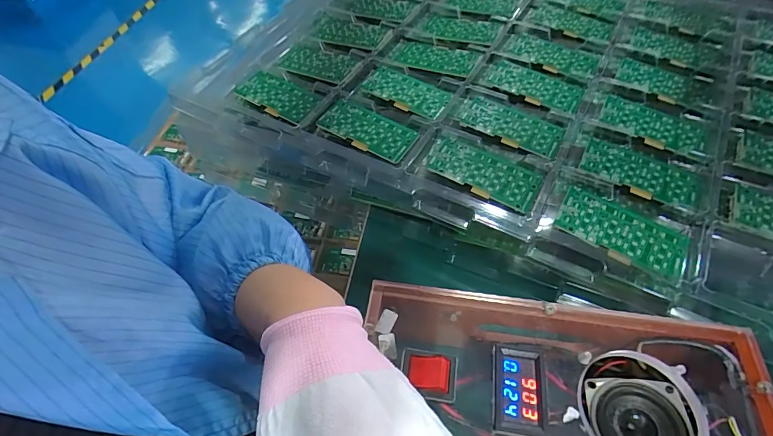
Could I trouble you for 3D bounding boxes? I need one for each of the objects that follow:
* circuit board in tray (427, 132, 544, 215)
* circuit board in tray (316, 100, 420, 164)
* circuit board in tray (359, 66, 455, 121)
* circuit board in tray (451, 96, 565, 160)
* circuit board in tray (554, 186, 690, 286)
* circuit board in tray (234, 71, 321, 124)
[{"bbox_3d":[0.086,-0.045,0.362,0.104,0.010,0.053,23,58,20],"label":"circuit board in tray"},{"bbox_3d":[-0.019,-0.090,0.398,0.092,0.008,0.049,23,58,20],"label":"circuit board in tray"},{"bbox_3d":[0.022,-0.139,0.430,0.089,0.008,0.047,24,58,21],"label":"circuit board in tray"},{"bbox_3d":[0.117,-0.095,0.393,0.107,0.007,0.048,23,58,20],"label":"circuit board in tray"},{"bbox_3d":[0.184,0.011,0.316,0.093,0.010,0.048,26,59,22],"label":"circuit board in tray"},{"bbox_3d":[-0.118,-0.133,0.432,0.091,0.008,0.049,24,58,21],"label":"circuit board in tray"}]

